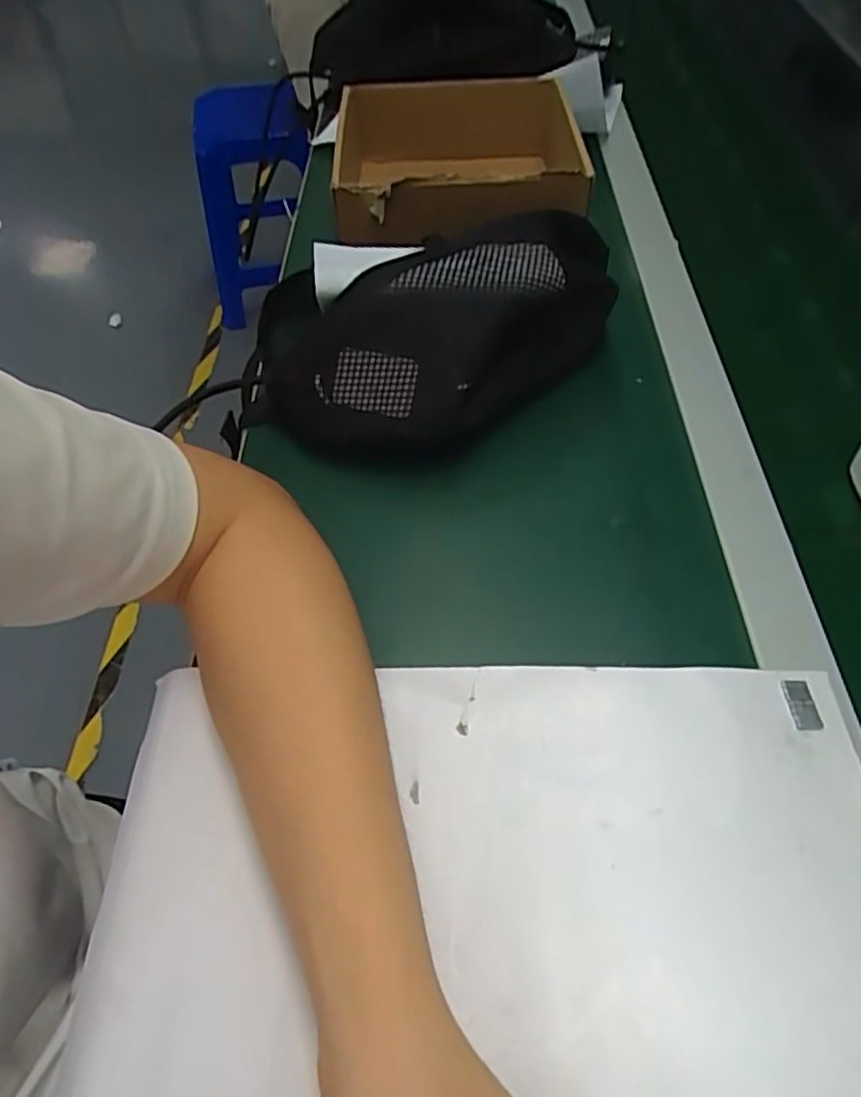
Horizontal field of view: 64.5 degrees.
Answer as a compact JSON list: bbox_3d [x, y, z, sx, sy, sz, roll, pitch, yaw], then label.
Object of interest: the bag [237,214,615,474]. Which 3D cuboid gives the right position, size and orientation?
[{"bbox_3d":[-0.002,-0.125,0.430,0.240,0.110,0.106,-3,55,-2],"label":"bag"}]

